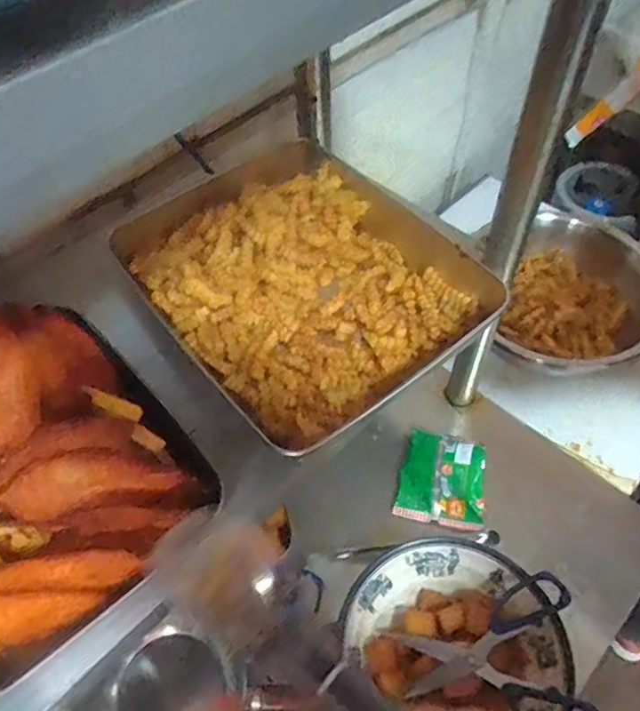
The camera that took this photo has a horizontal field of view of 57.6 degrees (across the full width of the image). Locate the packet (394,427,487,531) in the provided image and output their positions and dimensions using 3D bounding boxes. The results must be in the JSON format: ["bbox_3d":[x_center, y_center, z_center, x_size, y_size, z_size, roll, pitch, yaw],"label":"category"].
[{"bbox_3d":[0.145,0.142,0.687,0.097,0.041,0.104,9,55,11],"label":"packet"}]

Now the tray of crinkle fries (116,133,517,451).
[{"bbox_3d":[-0.026,-0.083,0.541,0.243,0.053,0.335,-35,59,-20],"label":"tray of crinkle fries"}]

